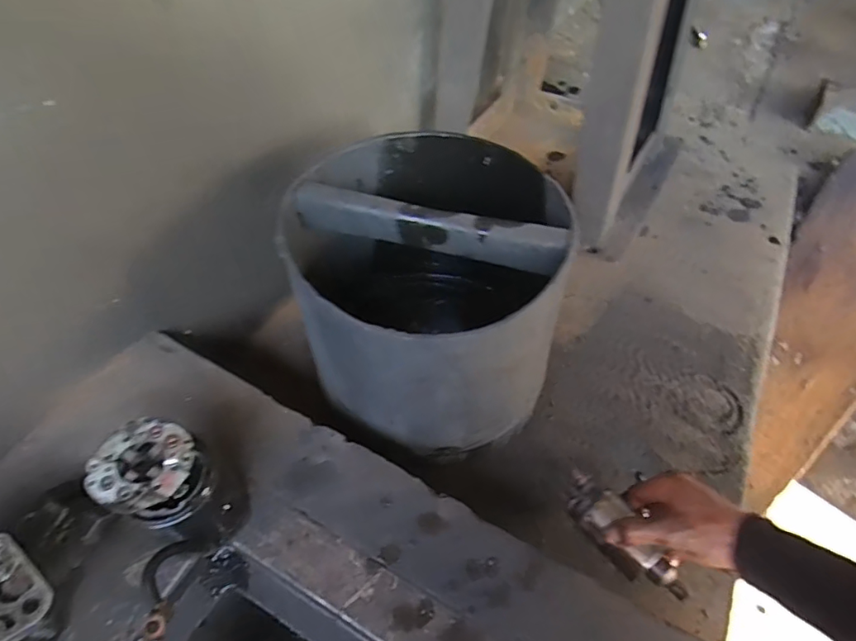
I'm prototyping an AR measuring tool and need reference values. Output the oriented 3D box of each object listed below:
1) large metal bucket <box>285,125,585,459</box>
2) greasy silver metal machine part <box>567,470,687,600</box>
[{"bbox_3d":[-0.004,-0.011,0.609,0.267,0.290,0.308,0,51,1],"label":"large metal bucket"},{"bbox_3d":[0.191,0.215,0.509,0.049,0.035,0.138,-30,62,-21],"label":"greasy silver metal machine part"}]

